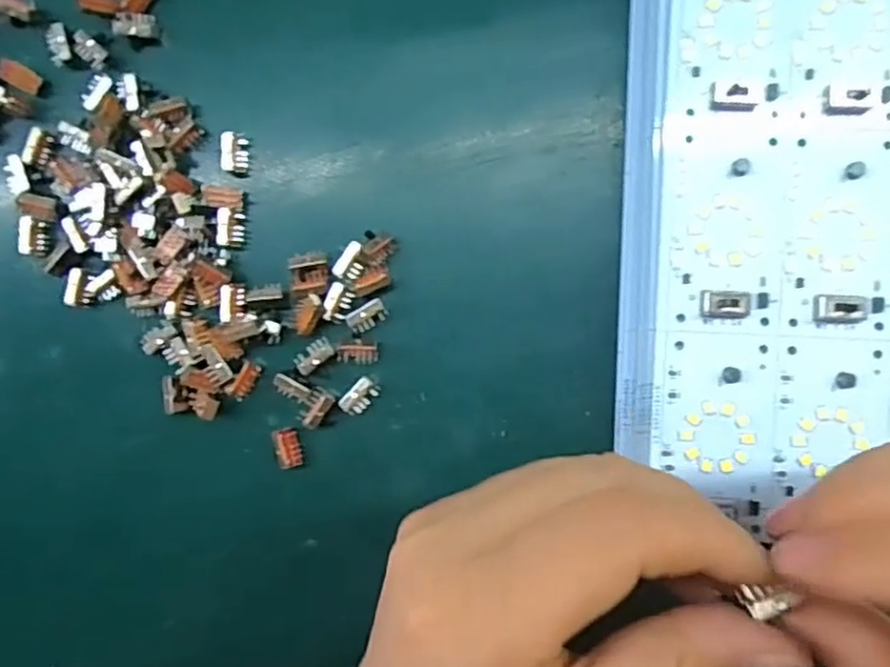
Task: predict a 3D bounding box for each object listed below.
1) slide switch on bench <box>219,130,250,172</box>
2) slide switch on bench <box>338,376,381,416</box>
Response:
[{"bbox_3d":[-0.073,-0.063,0.237,0.007,0.009,0.013,-2,91,4],"label":"slide switch on bench"},{"bbox_3d":[-0.029,0.022,0.235,0.008,0.007,0.014,44,94,2],"label":"slide switch on bench"}]

